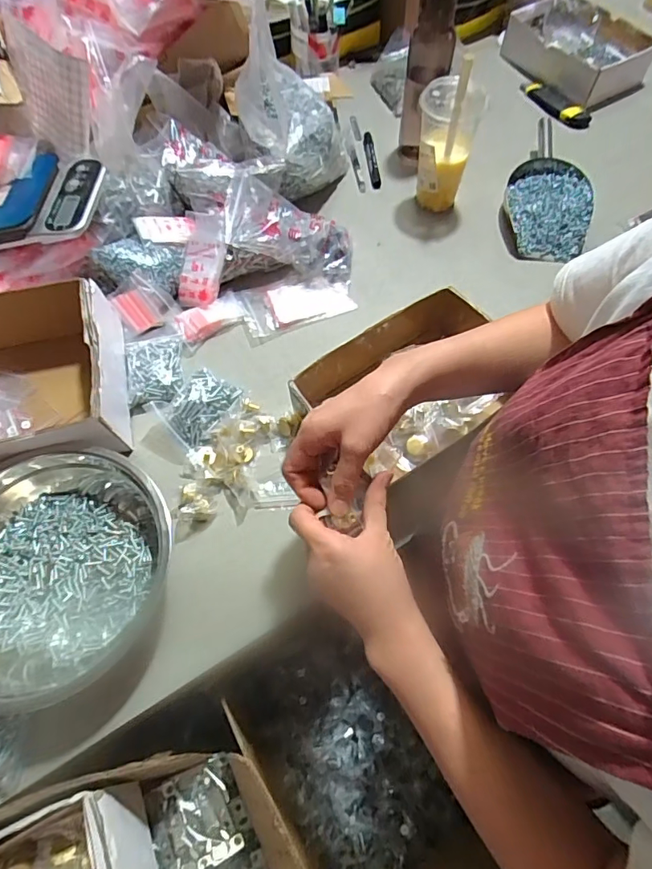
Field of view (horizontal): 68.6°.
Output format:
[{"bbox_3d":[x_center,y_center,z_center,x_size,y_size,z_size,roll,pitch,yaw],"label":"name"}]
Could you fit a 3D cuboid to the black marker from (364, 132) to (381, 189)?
[{"bbox_3d":[0.080,-0.486,0.846,0.017,0.016,0.139,-5,63,0],"label":"black marker"}]

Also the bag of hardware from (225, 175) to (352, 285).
[{"bbox_3d":[-0.052,-0.289,0.686,0.201,0.056,0.117,24,65,-11],"label":"bag of hardware"}]

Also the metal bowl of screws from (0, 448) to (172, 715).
[{"bbox_3d":[-0.291,0.138,0.498,0.236,0.069,0.259,-1,63,2],"label":"metal bowl of screws"}]

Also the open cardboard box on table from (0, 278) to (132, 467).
[{"bbox_3d":[-0.400,-0.051,0.574,0.294,0.106,0.204,-12,64,-4],"label":"open cardboard box on table"}]

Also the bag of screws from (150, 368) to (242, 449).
[{"bbox_3d":[-0.156,-0.038,0.601,0.069,0.026,0.095,41,72,20],"label":"bag of screws"}]

